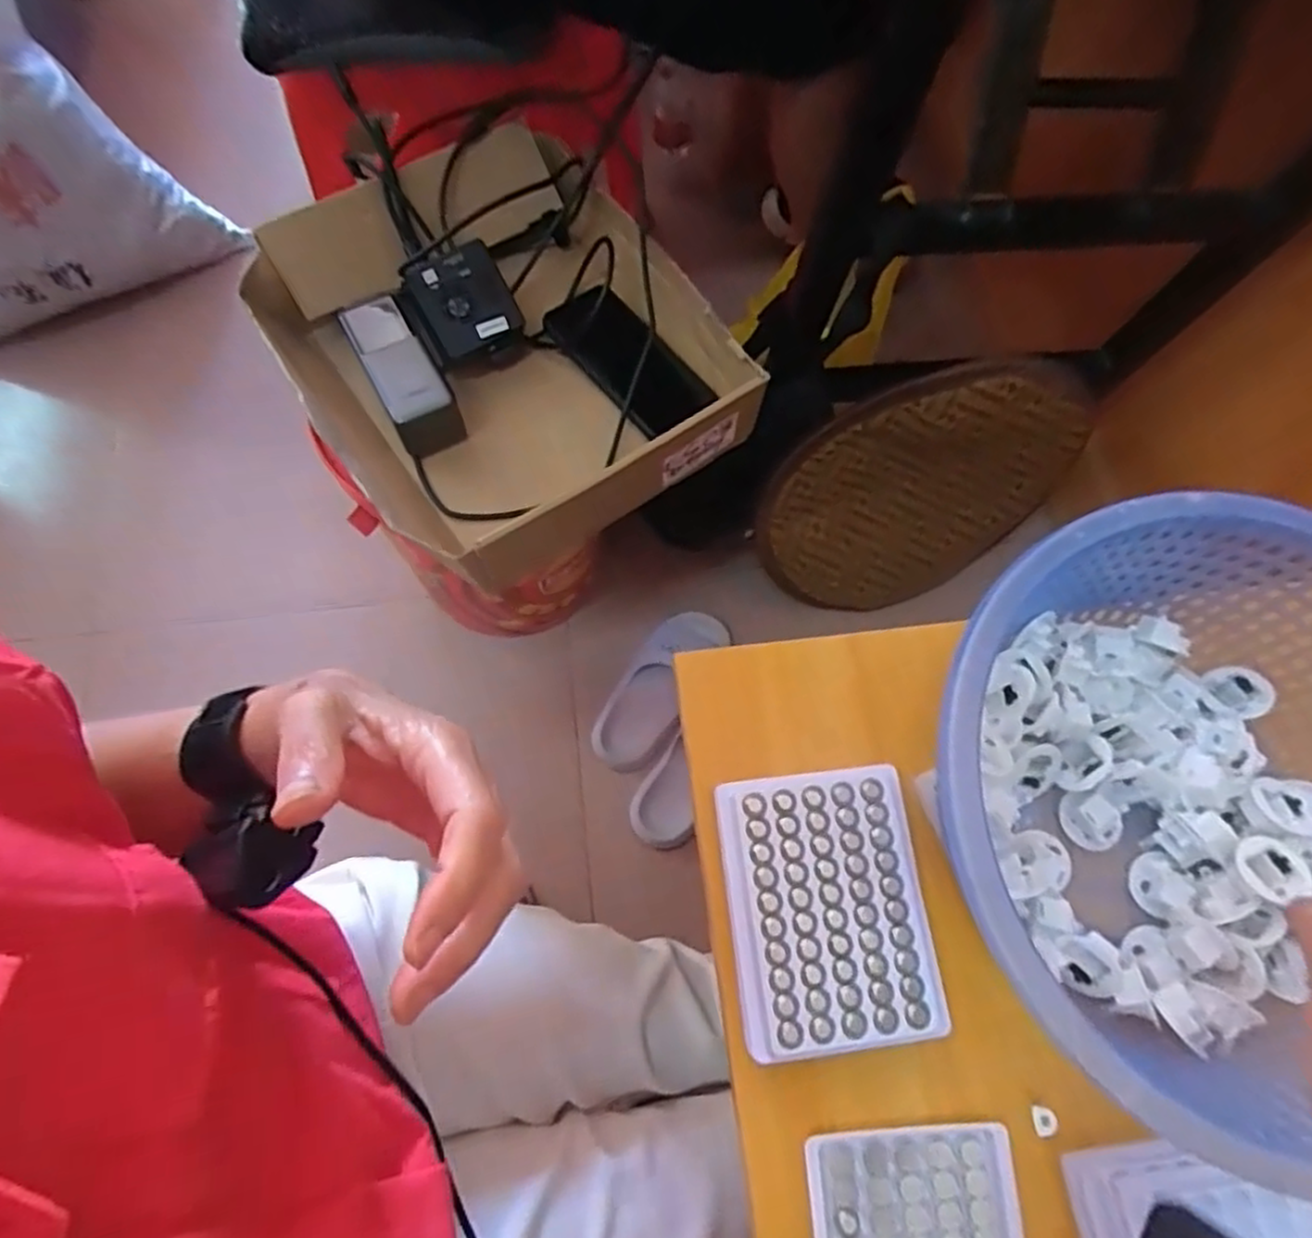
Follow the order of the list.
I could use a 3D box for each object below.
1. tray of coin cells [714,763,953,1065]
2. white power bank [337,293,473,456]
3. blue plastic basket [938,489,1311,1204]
[{"bbox_3d":[0.086,0.144,0.366,0.099,0.022,0.126,-6,72,-4],"label":"tray of coin cells"},{"bbox_3d":[-0.210,-0.207,0.595,0.052,0.052,0.138,-28,75,-10],"label":"white power bank"},{"bbox_3d":[0.254,0.086,0.346,0.274,0.102,0.262,0,72,-1],"label":"blue plastic basket"}]

